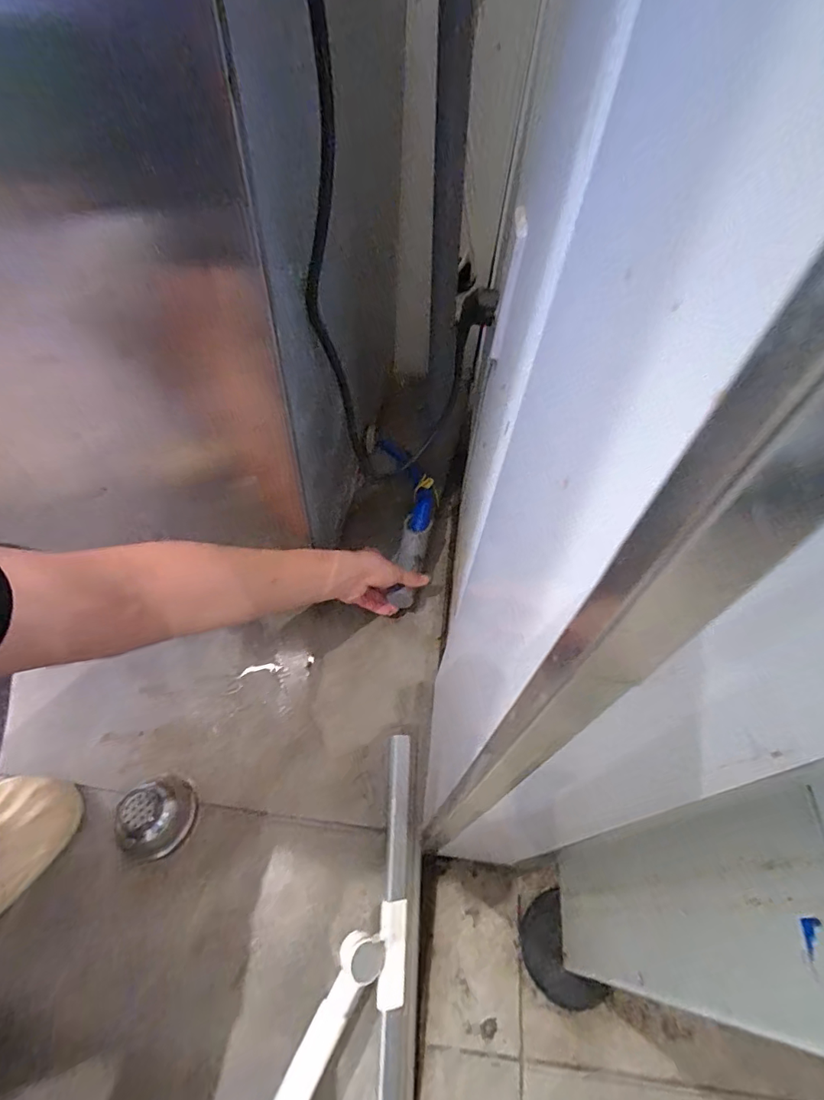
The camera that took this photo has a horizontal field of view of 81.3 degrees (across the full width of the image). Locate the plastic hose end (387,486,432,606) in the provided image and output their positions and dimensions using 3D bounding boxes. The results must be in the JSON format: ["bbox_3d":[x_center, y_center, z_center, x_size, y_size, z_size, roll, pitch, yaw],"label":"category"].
[{"bbox_3d":[0.002,-0.012,0.704,0.038,0.028,0.188,11,67,4],"label":"plastic hose end"}]

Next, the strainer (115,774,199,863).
[{"bbox_3d":[-0.286,0.300,0.539,0.072,0.058,0.085,20,55,10],"label":"strainer"}]

